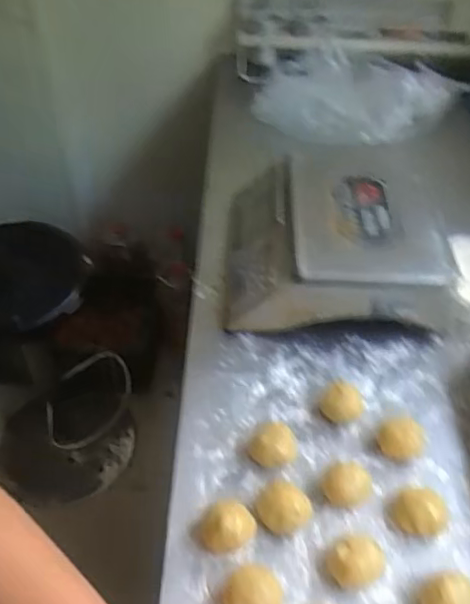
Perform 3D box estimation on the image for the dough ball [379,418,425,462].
[{"bbox_3d":[0.208,0.171,0.753,0.053,0.032,0.042,2,45,1],"label":"dough ball"}]

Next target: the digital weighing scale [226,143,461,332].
[{"bbox_3d":[0.150,-0.094,0.949,0.318,0.108,0.283,1,45,0],"label":"digital weighing scale"}]

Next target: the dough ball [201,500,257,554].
[{"bbox_3d":[-0.007,0.252,0.676,0.060,0.042,0.058,7,45,7],"label":"dough ball"}]

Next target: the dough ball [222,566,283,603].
[{"bbox_3d":[0.018,0.304,0.621,0.060,0.047,0.052,-12,46,-13],"label":"dough ball"}]

